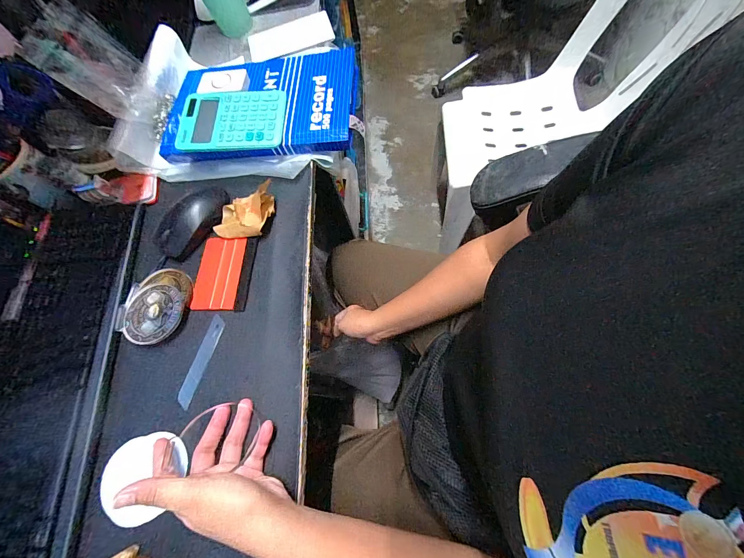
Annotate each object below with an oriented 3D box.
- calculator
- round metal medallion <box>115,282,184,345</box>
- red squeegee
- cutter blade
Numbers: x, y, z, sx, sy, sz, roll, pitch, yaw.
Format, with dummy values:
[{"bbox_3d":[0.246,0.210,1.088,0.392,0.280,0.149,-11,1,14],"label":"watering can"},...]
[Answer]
[{"bbox_3d":[-0.199,-0.228,0.452,0.150,0.007,0.102,-2,71,4],"label":"calculator"},{"bbox_3d":[-0.268,0.040,0.383,0.080,0.007,0.072,7,69,10],"label":"round metal medallion"},{"bbox_3d":[-0.186,-0.009,0.398,0.069,0.009,0.096,0,68,8],"label":"red squeegee"},{"bbox_3d":[-0.193,0.092,0.362,0.018,0.004,0.101,12,70,12],"label":"cutter blade"}]

